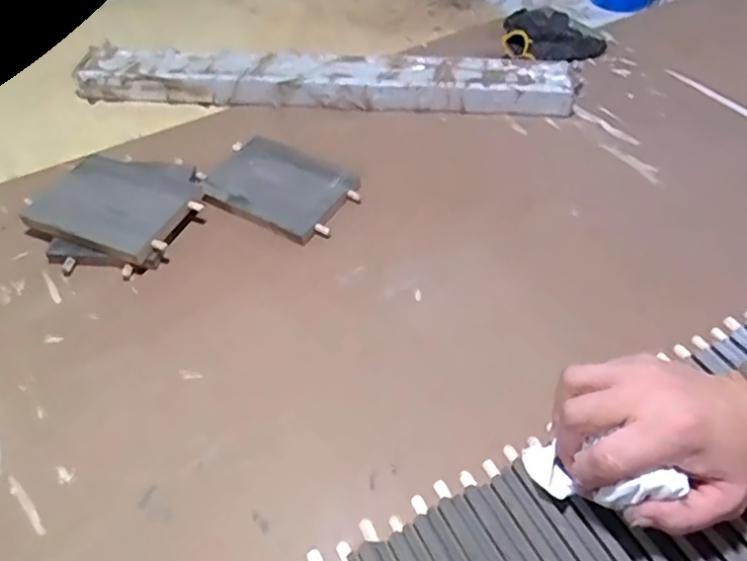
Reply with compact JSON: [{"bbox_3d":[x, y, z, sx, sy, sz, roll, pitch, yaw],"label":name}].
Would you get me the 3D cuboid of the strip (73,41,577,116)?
[{"bbox_3d":[-0.071,-0.277,0.826,0.662,0.044,0.086,3,49,4],"label":"strip"}]

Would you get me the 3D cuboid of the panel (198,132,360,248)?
[{"bbox_3d":[-0.108,-0.109,0.692,0.167,0.016,0.122,22,53,19],"label":"panel"}]

